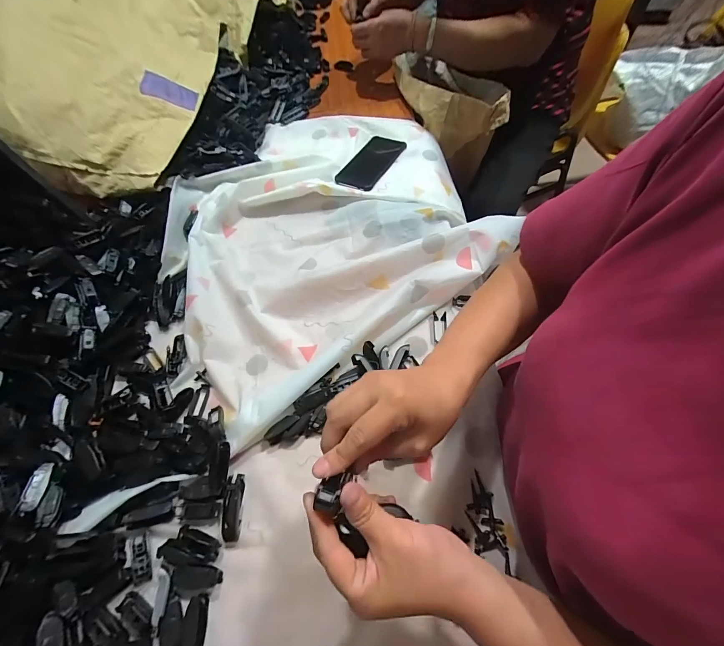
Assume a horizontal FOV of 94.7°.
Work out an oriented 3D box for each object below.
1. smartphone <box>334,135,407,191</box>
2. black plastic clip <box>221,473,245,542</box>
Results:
[{"bbox_3d":[0.020,-0.308,0.634,0.080,0.013,0.174,25,67,18],"label":"smartphone"},{"bbox_3d":[-0.147,0.207,0.375,0.024,0.022,0.066,-2,61,5],"label":"black plastic clip"}]

